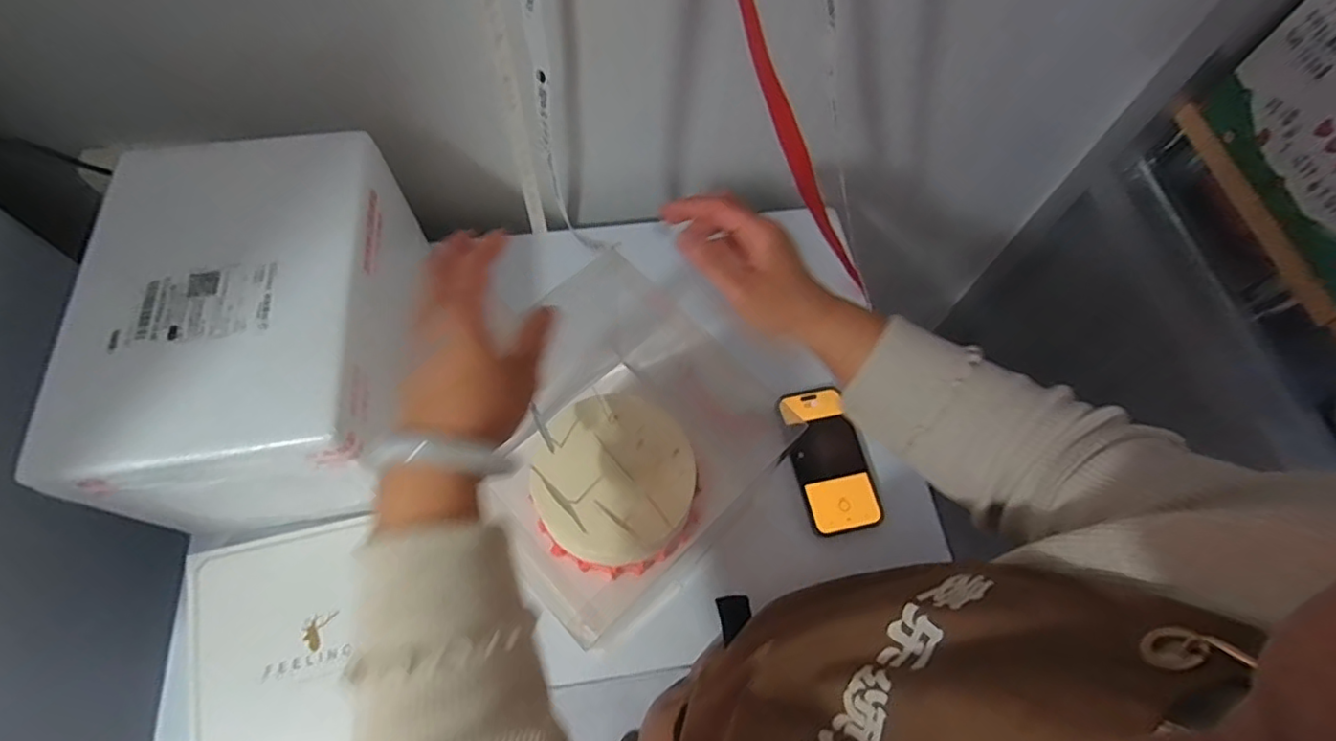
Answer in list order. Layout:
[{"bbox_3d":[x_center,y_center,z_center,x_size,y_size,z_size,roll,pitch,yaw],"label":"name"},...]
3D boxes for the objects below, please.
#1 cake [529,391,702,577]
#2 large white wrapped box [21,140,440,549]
[{"bbox_3d":[-0.045,0.114,0.584,0.150,0.096,0.150,1,64,-2],"label":"cake"},{"bbox_3d":[-0.382,-0.043,0.590,0.226,0.176,0.351,-4,64,-5],"label":"large white wrapped box"}]

